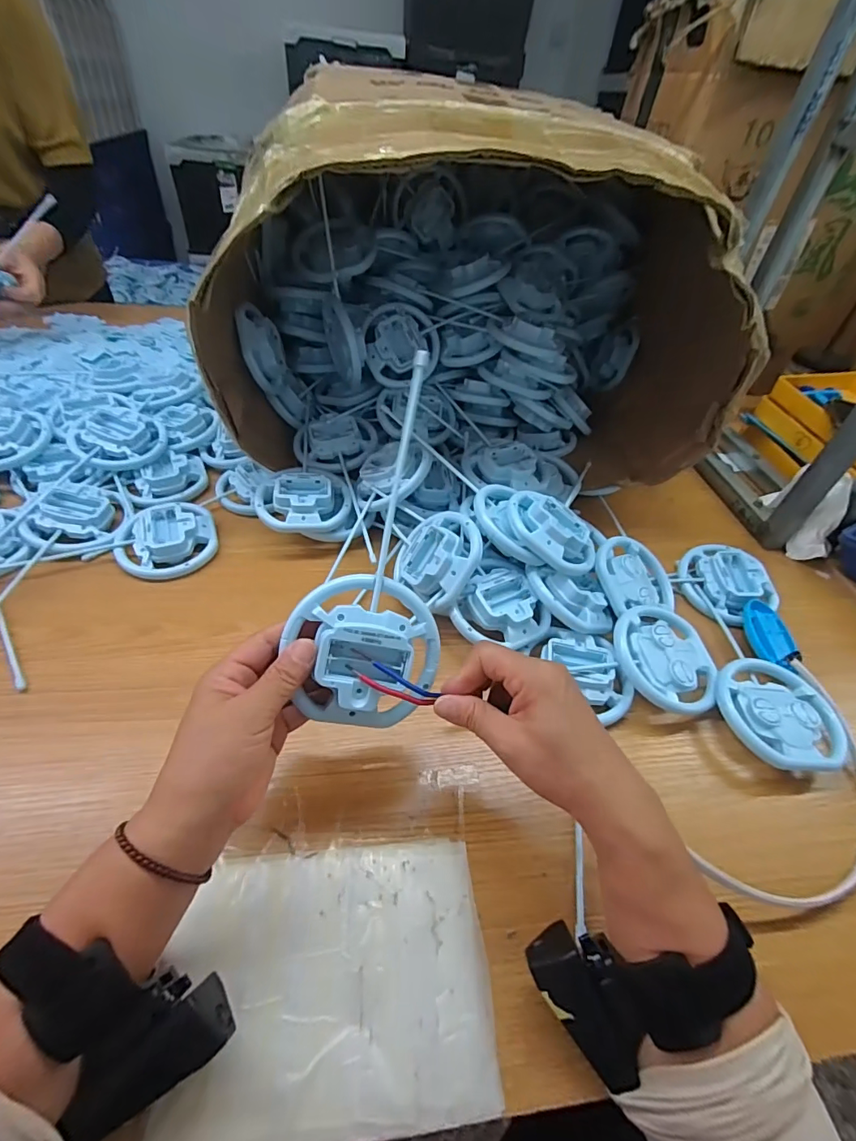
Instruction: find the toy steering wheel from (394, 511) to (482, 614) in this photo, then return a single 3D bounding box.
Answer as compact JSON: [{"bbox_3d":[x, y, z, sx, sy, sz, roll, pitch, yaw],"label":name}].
[{"bbox_3d":[0.008,-0.017,0.472,0.100,0.088,0.036,42,13,34],"label":"toy steering wheel"}]

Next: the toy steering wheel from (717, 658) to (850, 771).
[{"bbox_3d":[0.304,0.125,0.416,0.091,0.018,0.101,-30,56,-30],"label":"toy steering wheel"}]

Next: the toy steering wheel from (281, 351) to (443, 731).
[{"bbox_3d":[-0.032,-0.020,0.320,0.095,0.039,0.244,8,86,3],"label":"toy steering wheel"}]

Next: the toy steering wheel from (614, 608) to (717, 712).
[{"bbox_3d":[0.218,0.079,0.440,0.088,0.025,0.099,-8,48,-13],"label":"toy steering wheel"}]

